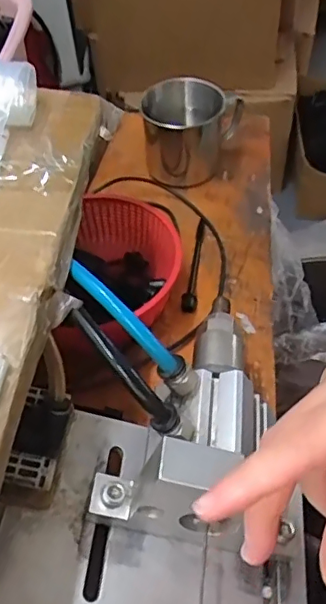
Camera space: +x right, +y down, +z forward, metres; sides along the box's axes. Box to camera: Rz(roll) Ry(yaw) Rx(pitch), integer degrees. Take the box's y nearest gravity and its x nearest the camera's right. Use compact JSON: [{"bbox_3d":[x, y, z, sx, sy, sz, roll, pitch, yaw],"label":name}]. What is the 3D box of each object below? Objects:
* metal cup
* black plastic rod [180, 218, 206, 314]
[{"bbox_3d":[0.025,-0.153,0.498,0.079,0.069,0.079,-2,50,3],"label":"metal cup"},{"bbox_3d":[0.025,-0.033,0.444,0.012,0.008,0.101,3,50,7],"label":"black plastic rod"}]

